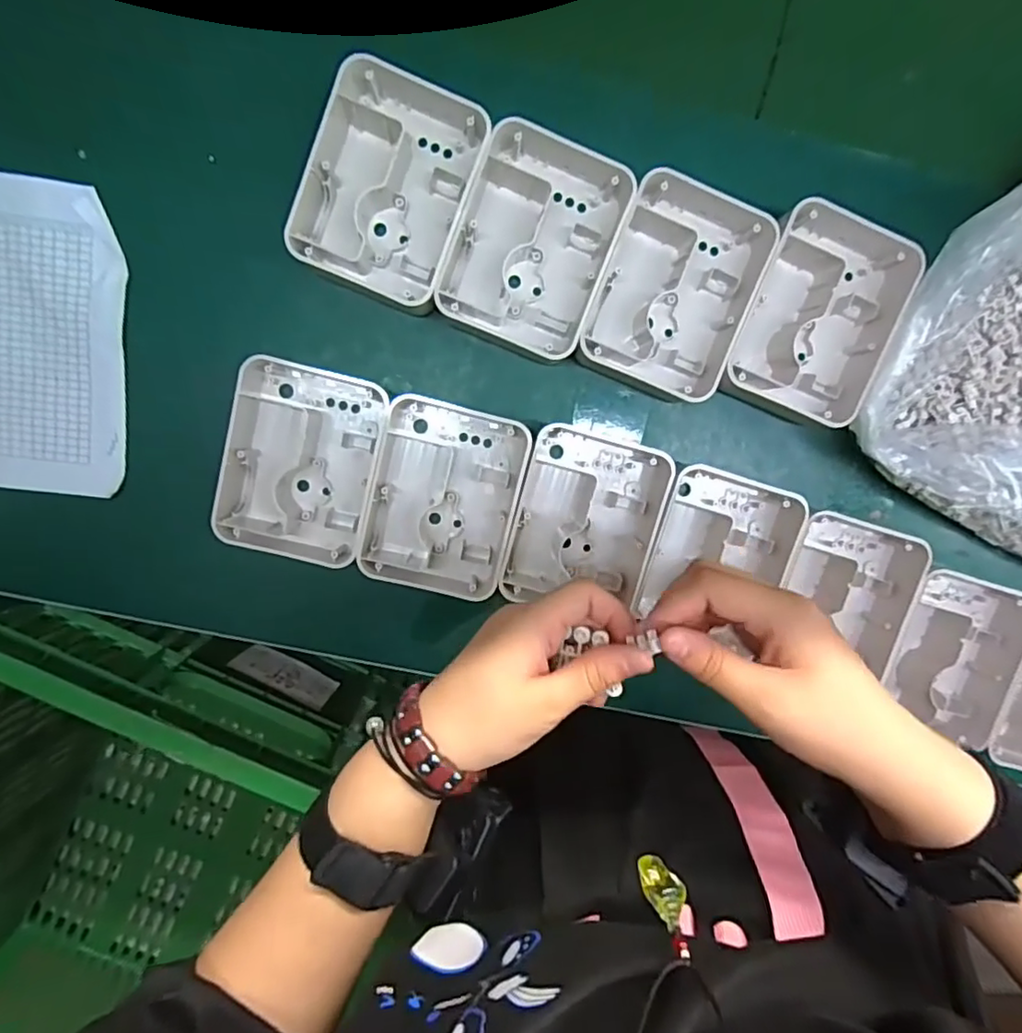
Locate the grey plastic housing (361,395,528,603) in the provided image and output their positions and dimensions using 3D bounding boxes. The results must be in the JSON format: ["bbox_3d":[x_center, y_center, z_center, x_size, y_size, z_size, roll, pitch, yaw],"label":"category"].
[{"bbox_3d":[-0.047,-0.013,0.423,0.100,0.034,0.131,12,98,-6],"label":"grey plastic housing"}]

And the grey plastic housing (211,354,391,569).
[{"bbox_3d":[-0.145,-0.037,0.413,0.104,0.035,0.132,12,98,-6],"label":"grey plastic housing"}]

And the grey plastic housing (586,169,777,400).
[{"bbox_3d":[0.111,-0.155,0.408,0.102,0.039,0.136,19,97,-7],"label":"grey plastic housing"}]

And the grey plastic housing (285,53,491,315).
[{"bbox_3d":[-0.076,-0.214,0.385,0.097,0.034,0.138,21,97,-7],"label":"grey plastic housing"}]

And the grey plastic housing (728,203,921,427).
[{"bbox_3d":[0.209,-0.142,0.416,0.099,0.044,0.139,19,97,-7],"label":"grey plastic housing"}]

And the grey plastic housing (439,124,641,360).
[{"bbox_3d":[0.015,-0.182,0.398,0.101,0.035,0.139,22,97,-7],"label":"grey plastic housing"}]

